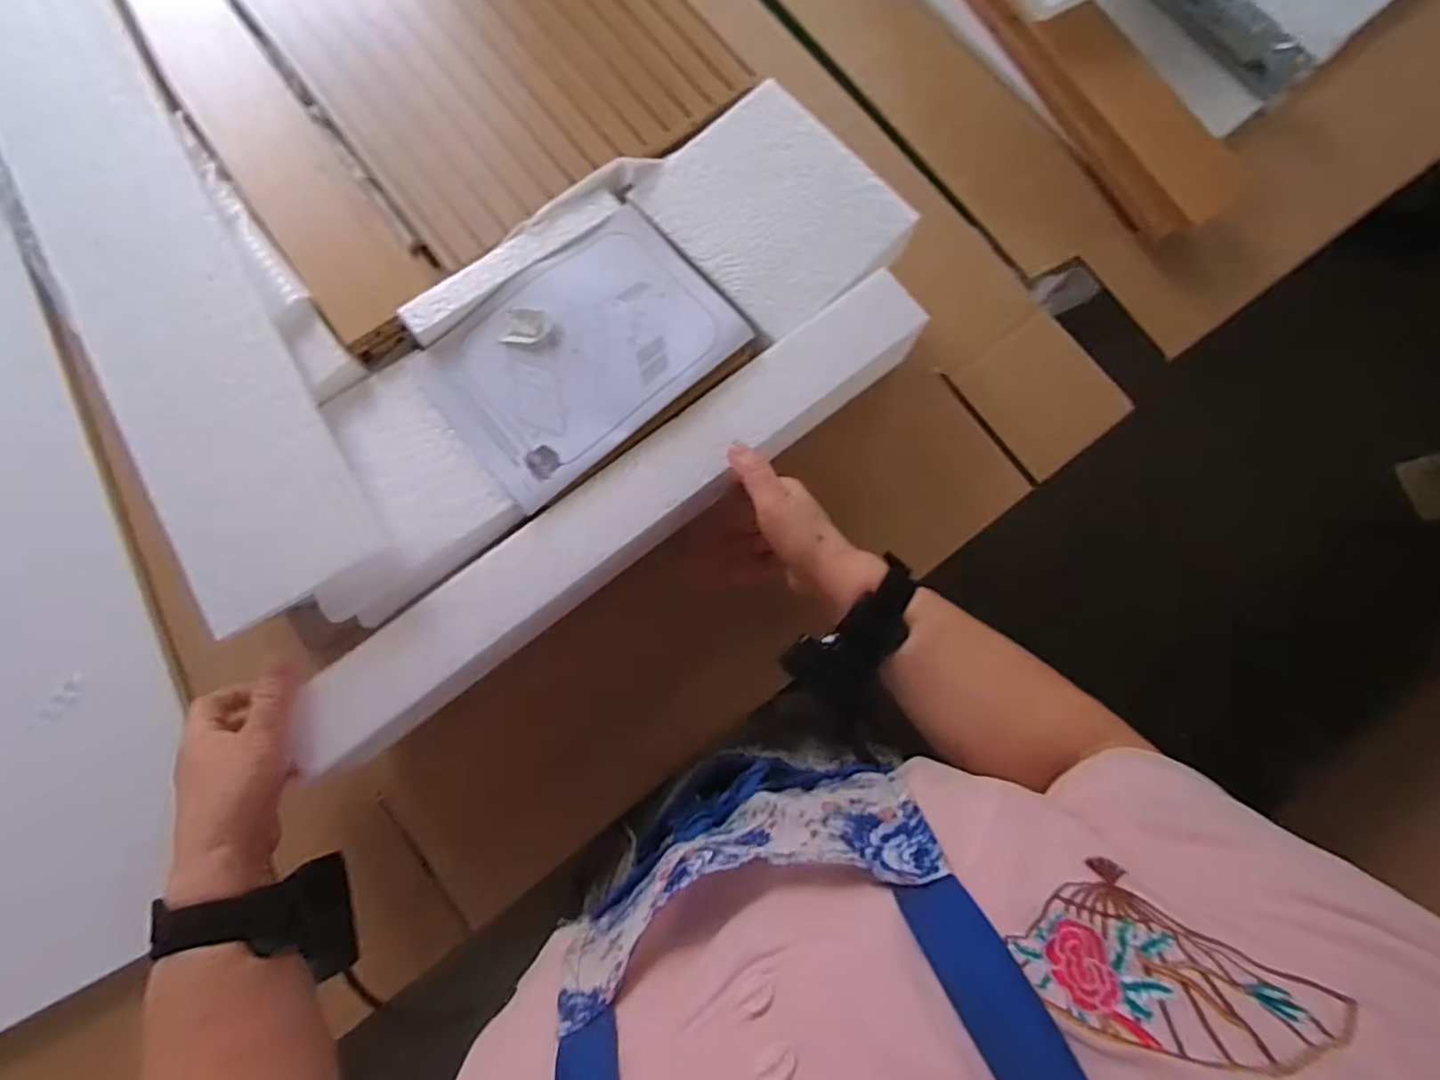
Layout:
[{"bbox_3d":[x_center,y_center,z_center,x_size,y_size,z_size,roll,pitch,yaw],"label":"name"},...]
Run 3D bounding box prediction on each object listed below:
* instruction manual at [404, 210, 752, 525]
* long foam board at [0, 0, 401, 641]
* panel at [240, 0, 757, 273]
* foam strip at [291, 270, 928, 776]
[{"bbox_3d":[-0.106,-0.145,0.482,0.213,0.010,0.155,-38,83,-7],"label":"instruction manual"},{"bbox_3d":[-0.502,-0.317,0.502,0.133,0.038,0.782,-30,82,-6],"label":"long foam board"},{"bbox_3d":[-0.283,-0.549,0.564,0.306,0.017,0.655,-37,83,-7],"label":"panel"},{"bbox_3d":[-0.069,-0.025,0.468,0.532,0.017,0.065,-37,83,-6],"label":"foam strip"}]

